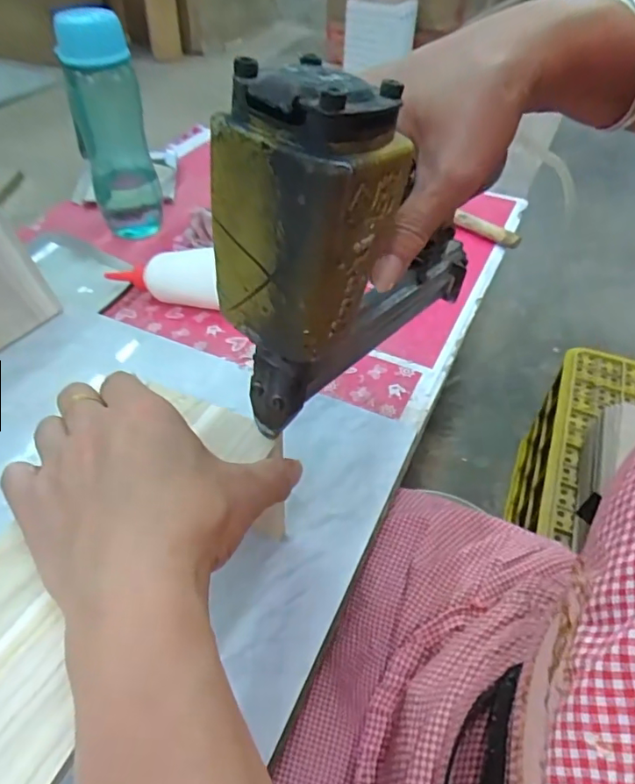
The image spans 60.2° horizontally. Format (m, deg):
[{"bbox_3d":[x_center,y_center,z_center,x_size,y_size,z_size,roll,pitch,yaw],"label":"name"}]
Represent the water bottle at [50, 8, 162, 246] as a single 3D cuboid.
[{"bbox_3d":[-0.233,-0.294,0.629,0.079,0.232,0.066,-10,46,-14],"label":"water bottle"}]

